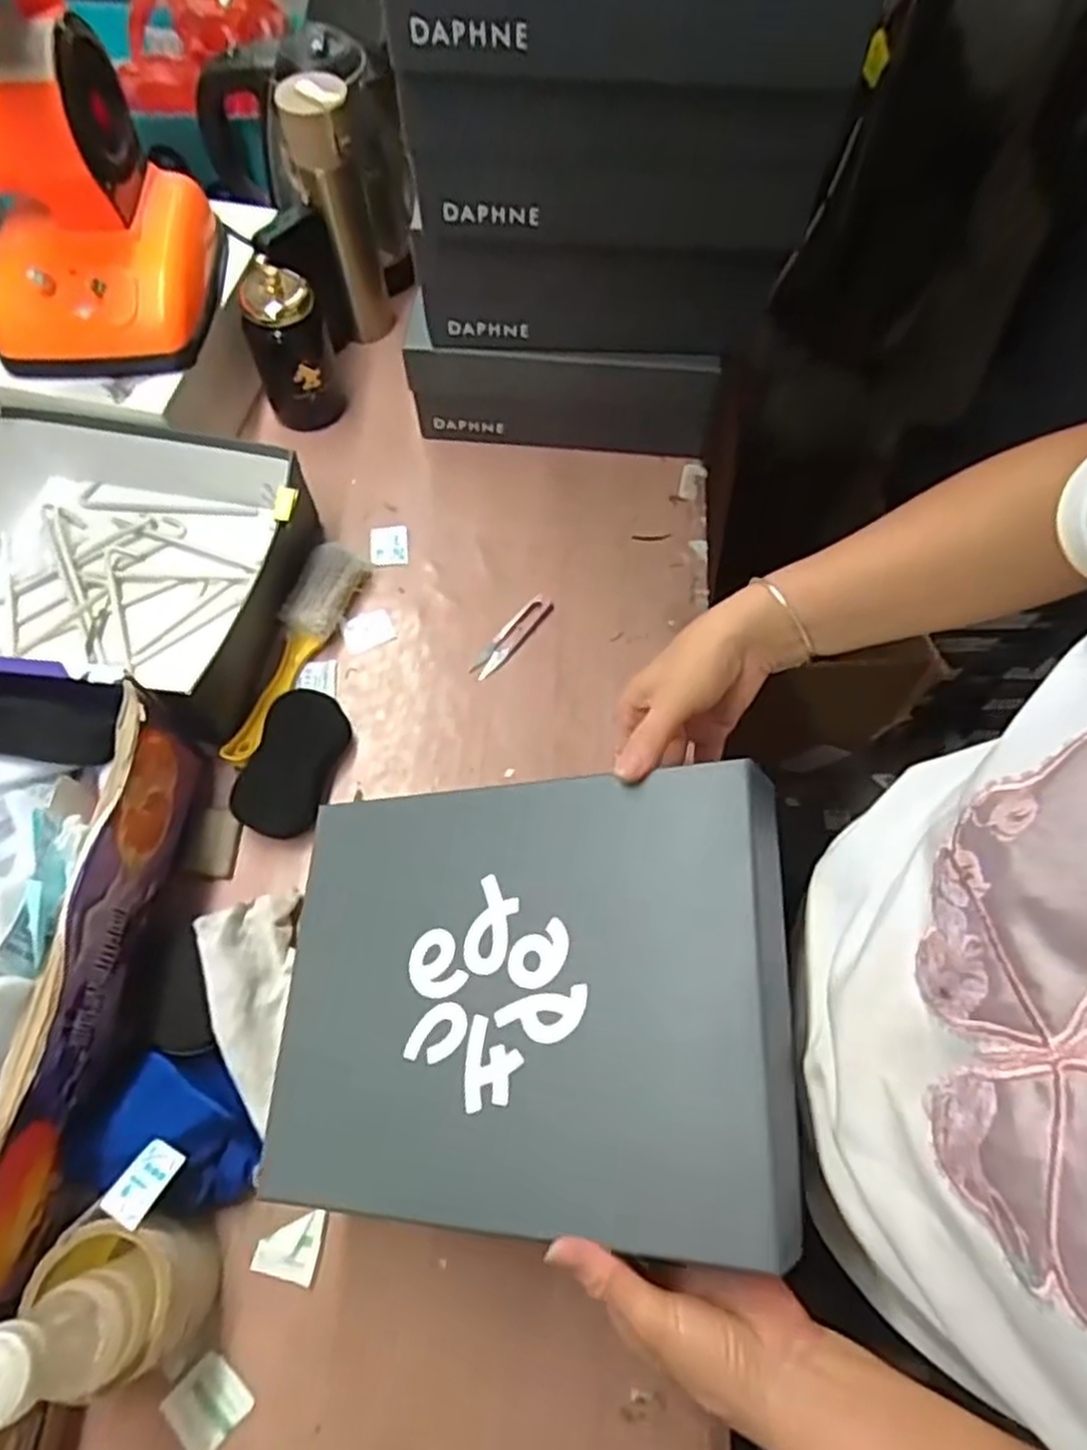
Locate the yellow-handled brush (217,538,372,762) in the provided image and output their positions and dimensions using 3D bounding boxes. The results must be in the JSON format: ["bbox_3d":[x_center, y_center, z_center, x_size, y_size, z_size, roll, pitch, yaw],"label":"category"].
[{"bbox_3d":[-0.222,-0.068,0.724,0.052,0.034,0.230,17,66,7],"label":"yellow-handled brush"}]

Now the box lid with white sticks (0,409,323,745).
[{"bbox_3d":[-0.403,-0.148,0.729,0.340,0.089,0.254,13,66,5],"label":"box lid with white sticks"}]

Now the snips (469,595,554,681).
[{"bbox_3d":[-0.030,-0.083,0.746,0.025,0.008,0.101,37,70,15],"label":"snips"}]

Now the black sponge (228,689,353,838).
[{"bbox_3d":[-0.211,0.033,0.675,0.060,0.037,0.121,16,66,7],"label":"black sponge"}]

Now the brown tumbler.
[{"bbox_3d":[-0.204,-0.514,0.811,0.064,0.241,0.061,0,66,-1],"label":"brown tumbler"}]

